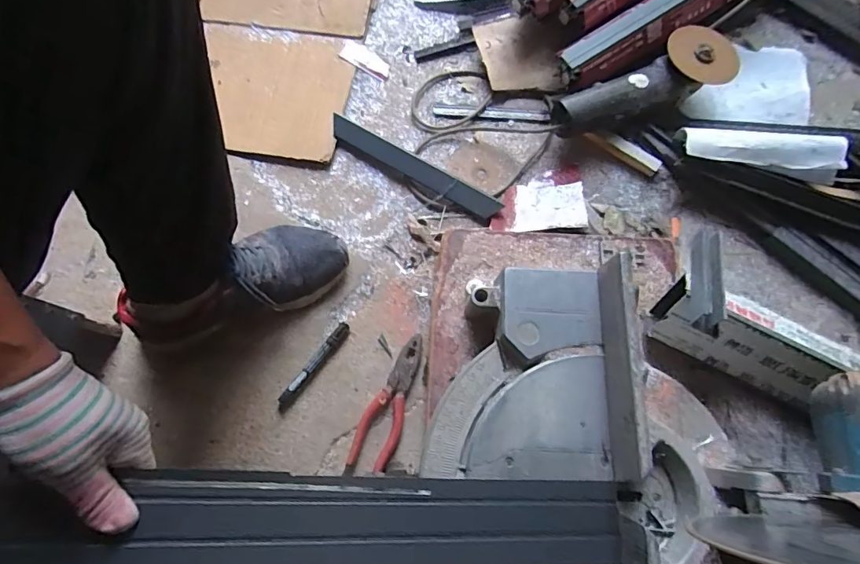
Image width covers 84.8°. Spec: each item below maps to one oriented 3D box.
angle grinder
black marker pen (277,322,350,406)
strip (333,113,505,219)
[{"bbox_3d":[0.307,-0.270,0.684,0.268,0.084,0.097,-28,73,-10],"label":"angle grinder"},{"bbox_3d":[-0.149,0.106,0.612,0.017,0.023,0.125,37,74,12],"label":"black marker pen"},{"bbox_3d":[-0.025,-0.167,0.686,0.279,0.027,0.030,30,73,10],"label":"strip"}]

